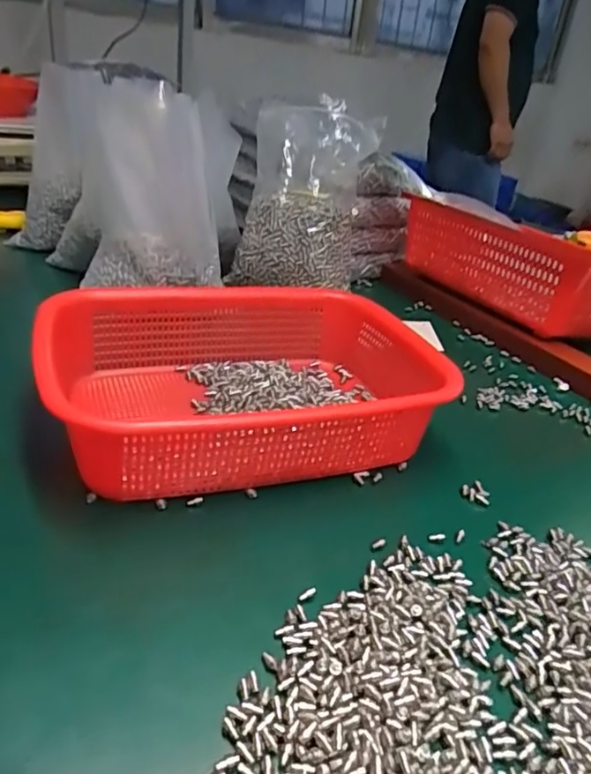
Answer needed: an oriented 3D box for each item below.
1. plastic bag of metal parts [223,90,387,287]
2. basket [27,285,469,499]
[{"bbox_3d":[0.015,-0.226,0.686,0.163,0.186,0.136,7,30,-1],"label":"plastic bag of metal parts"},{"bbox_3d":[-0.038,-0.004,0.445,0.264,0.075,0.207,-4,32,-19],"label":"basket"}]

